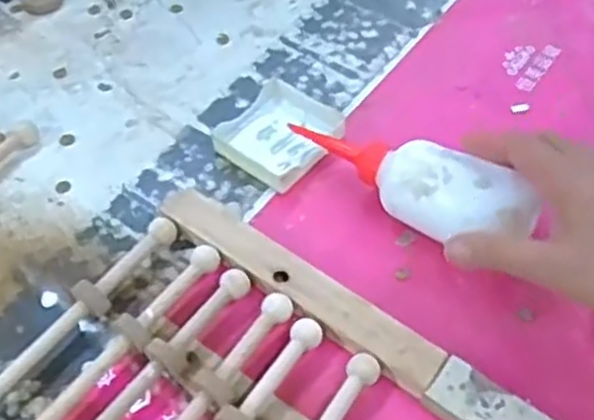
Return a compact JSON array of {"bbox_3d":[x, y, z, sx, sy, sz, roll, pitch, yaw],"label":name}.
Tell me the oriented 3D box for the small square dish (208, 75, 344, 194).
[{"bbox_3d":[-0.011,-0.057,0.554,0.075,0.016,0.085,32,61,21],"label":"small square dish"}]

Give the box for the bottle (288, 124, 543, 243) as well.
[{"bbox_3d":[0.068,-0.019,0.489,0.173,0.040,0.046,24,57,37],"label":"bottle"}]

